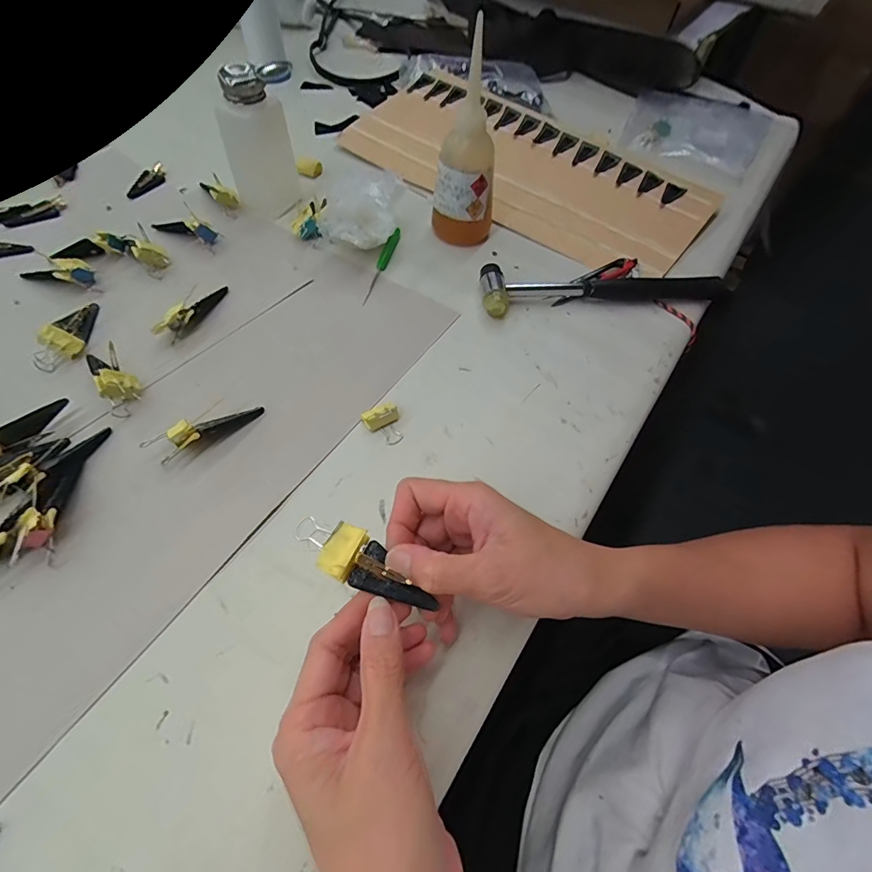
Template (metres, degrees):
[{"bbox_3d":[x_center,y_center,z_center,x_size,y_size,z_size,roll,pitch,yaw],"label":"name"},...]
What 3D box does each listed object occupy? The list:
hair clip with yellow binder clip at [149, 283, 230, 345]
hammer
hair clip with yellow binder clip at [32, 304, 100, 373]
[{"bbox_3d":[-0.222,-0.116,0.403,0.019,0.021,0.080,18,59,7],"label":"hair clip with yellow binder clip"},{"bbox_3d":[0.168,-0.153,0.445,0.247,0.021,0.058,-6,59,-7],"label":"hammer"},{"bbox_3d":[-0.313,-0.090,0.381,0.024,0.024,0.076,14,59,5],"label":"hair clip with yellow binder clip"}]

